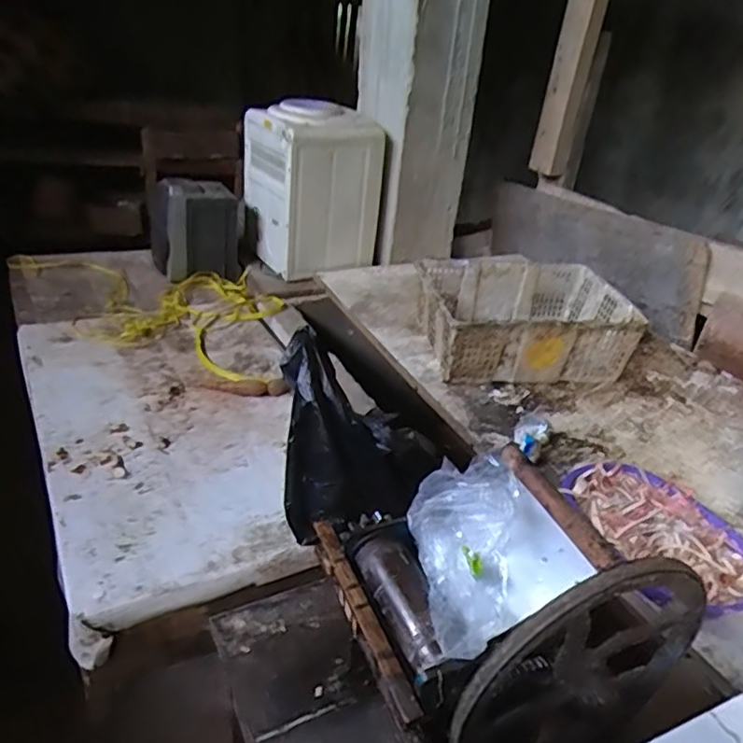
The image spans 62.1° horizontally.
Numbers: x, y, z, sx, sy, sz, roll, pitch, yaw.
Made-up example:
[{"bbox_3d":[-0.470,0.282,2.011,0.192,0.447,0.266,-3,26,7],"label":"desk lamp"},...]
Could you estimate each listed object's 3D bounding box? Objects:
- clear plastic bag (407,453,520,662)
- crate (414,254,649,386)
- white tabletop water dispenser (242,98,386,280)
[{"bbox_3d":[0.081,0.171,0.591,0.102,0.074,0.195,12,32,9],"label":"clear plastic bag"},{"bbox_3d":[0.356,-0.139,1.489,0.463,0.133,0.369,1,31,-9],"label":"crate"},{"bbox_3d":[-0.179,-0.553,1.833,0.320,0.411,0.320,-13,36,-29],"label":"white tabletop water dispenser"}]

